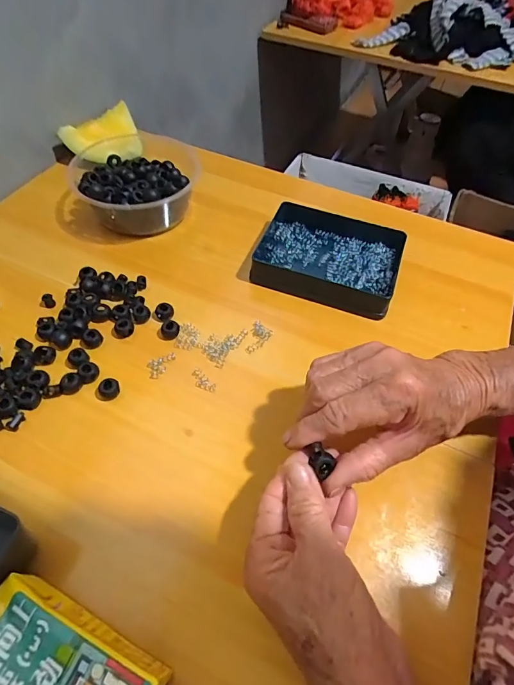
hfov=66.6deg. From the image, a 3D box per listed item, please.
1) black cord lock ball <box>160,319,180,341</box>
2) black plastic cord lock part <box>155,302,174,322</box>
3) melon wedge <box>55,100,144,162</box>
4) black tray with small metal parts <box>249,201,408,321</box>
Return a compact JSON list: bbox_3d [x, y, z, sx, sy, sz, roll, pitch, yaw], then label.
[{"bbox_3d":[-0.084,-0.013,0.372,0.020,0.014,0.015,-26,60,-19],"label":"black cord lock ball"},{"bbox_3d":[-0.091,-0.029,0.385,0.018,0.012,0.016,-14,57,-12],"label":"black plastic cord lock part"},{"bbox_3d":[-0.209,-0.280,0.525,0.095,0.028,0.113,-14,57,-12],"label":"melon wedge"},{"bbox_3d":[0.076,-0.093,0.423,0.149,0.030,0.110,17,56,9],"label":"black tray with small metal parts"}]

